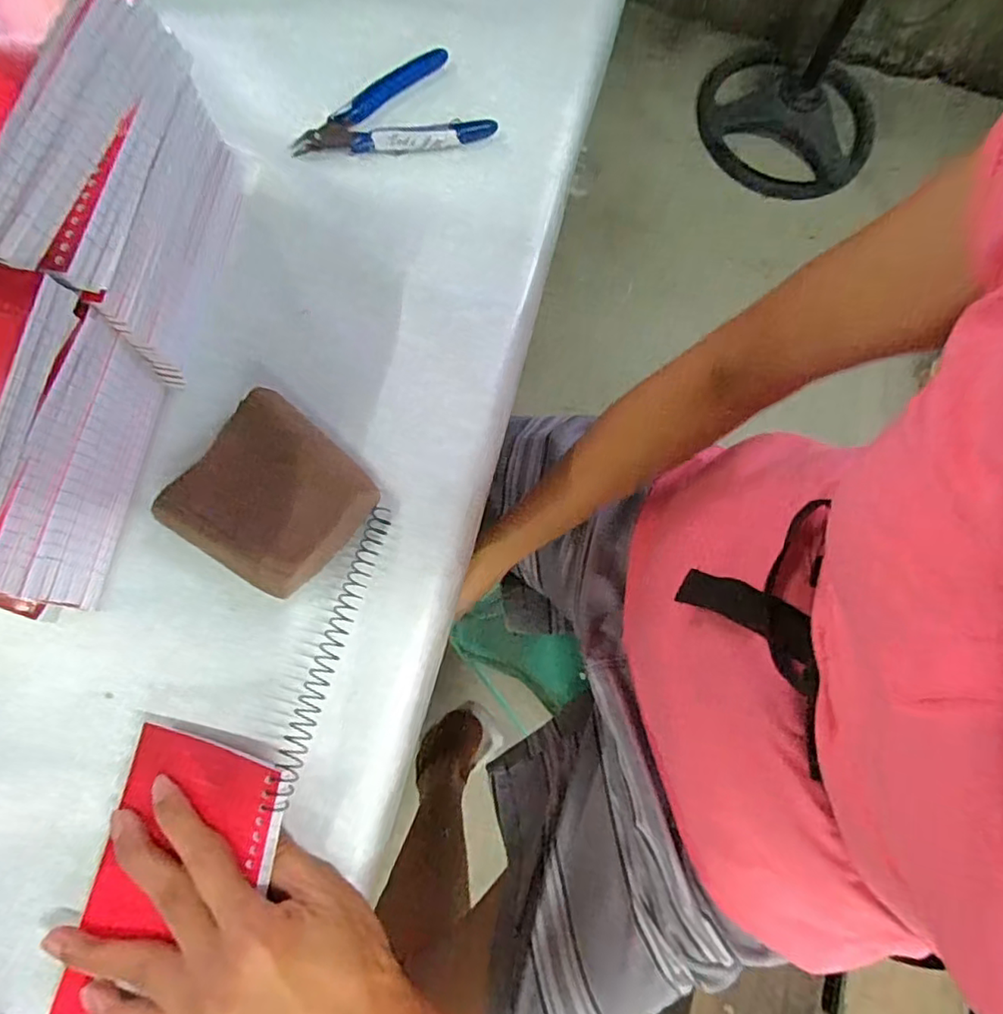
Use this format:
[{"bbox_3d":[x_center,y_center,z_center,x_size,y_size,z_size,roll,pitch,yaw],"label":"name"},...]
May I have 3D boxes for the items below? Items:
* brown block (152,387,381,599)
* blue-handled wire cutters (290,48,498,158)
[{"bbox_3d":[-0.120,-0.005,0.318,0.090,0.023,0.086,35,78,7],"label":"brown block"},{"bbox_3d":[-0.074,-0.256,0.381,0.123,0.008,0.069,-15,77,-5],"label":"blue-handled wire cutters"}]

